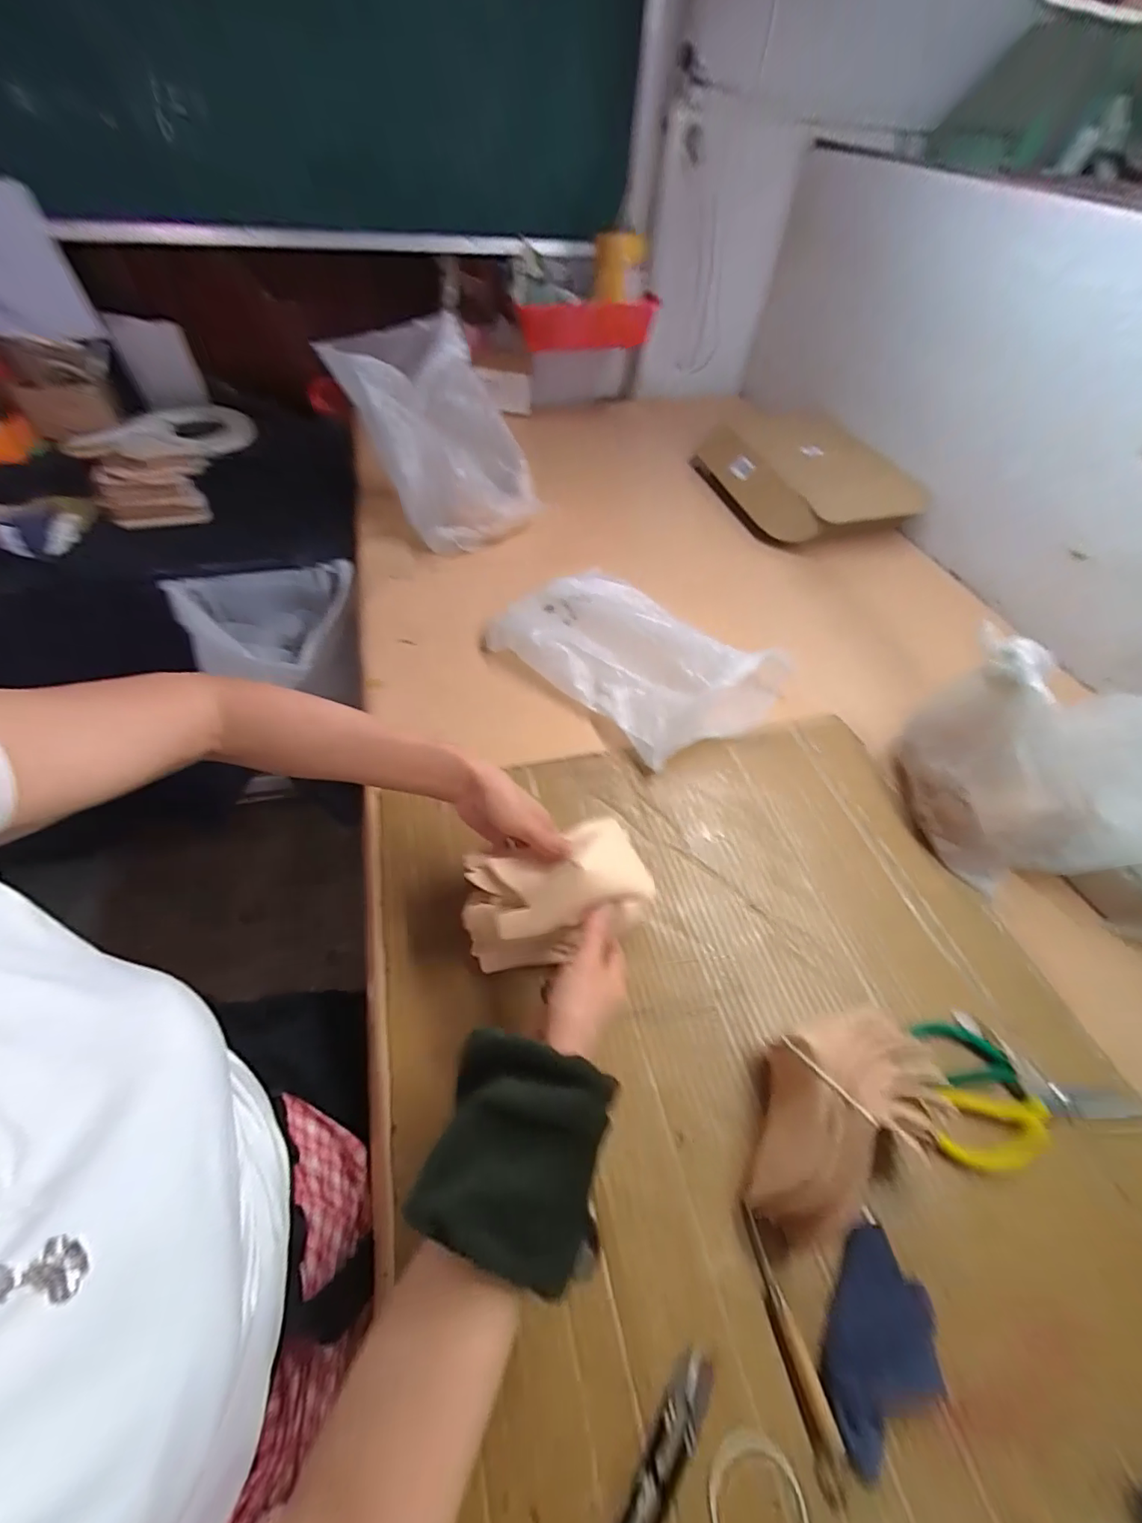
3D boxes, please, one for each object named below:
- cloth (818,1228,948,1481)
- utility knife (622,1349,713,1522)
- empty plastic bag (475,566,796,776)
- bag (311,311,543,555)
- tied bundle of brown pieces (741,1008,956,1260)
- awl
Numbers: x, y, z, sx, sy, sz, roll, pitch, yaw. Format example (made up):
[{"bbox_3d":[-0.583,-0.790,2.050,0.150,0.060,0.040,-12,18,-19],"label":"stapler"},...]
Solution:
[{"bbox_3d":[0.202,0.381,0.336,0.061,0.020,0.113,34,57,20],"label":"cloth"},{"bbox_3d":[0.056,0.407,0.301,0.022,0.008,0.099,32,56,19],"label":"utility knife"},{"bbox_3d":[0.092,-0.157,0.700,0.352,0.087,0.249,39,59,23],"label":"empty plastic bag"},{"bbox_3d":[-0.202,-0.517,0.828,0.214,0.334,0.050,-31,21,-9],"label":"bag"},{"bbox_3d":[0.193,0.258,0.383,0.165,0.080,0.096,-31,61,-25],"label":"tied bundle of brown pieces"},{"bbox_3d":[0.142,0.372,0.332,0.015,0.012,0.133,-8,53,-11],"label":"awl"}]

